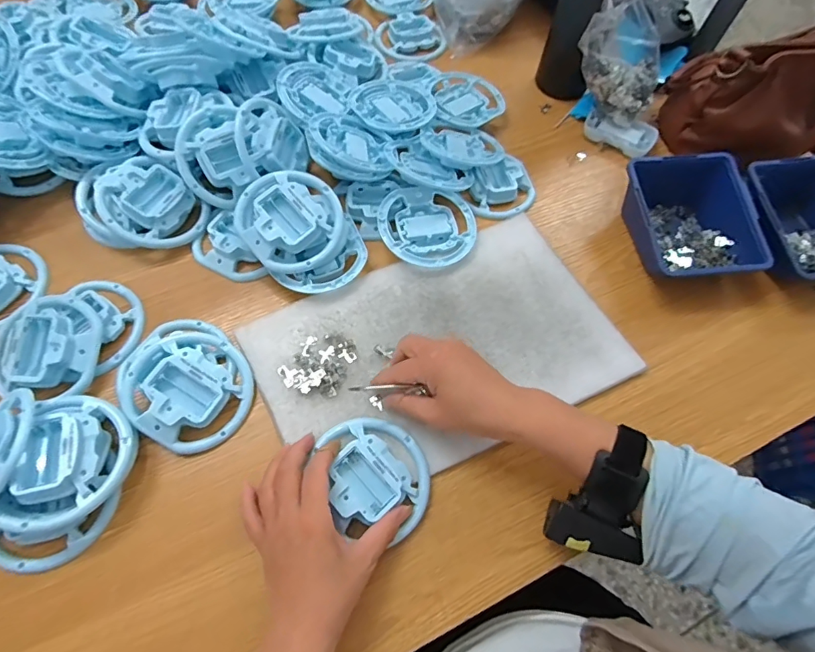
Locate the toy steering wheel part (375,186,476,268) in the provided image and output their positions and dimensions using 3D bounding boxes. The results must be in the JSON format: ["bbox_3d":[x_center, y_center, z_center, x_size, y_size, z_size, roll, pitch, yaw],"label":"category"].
[{"bbox_3d":[0.020,-0.107,0.499,0.107,0.020,0.096,5,65,-1],"label":"toy steering wheel part"}]

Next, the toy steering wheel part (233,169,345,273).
[{"bbox_3d":[-0.115,-0.108,0.459,0.099,0.035,0.099,5,72,-16],"label":"toy steering wheel part"}]

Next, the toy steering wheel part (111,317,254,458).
[{"bbox_3d":[-0.199,0.045,0.408,0.100,0.032,0.126,-41,74,-20],"label":"toy steering wheel part"}]

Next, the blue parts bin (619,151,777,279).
[{"bbox_3d":[0.303,-0.115,0.506,0.126,0.066,0.146,-3,65,-5],"label":"blue parts bin"}]

